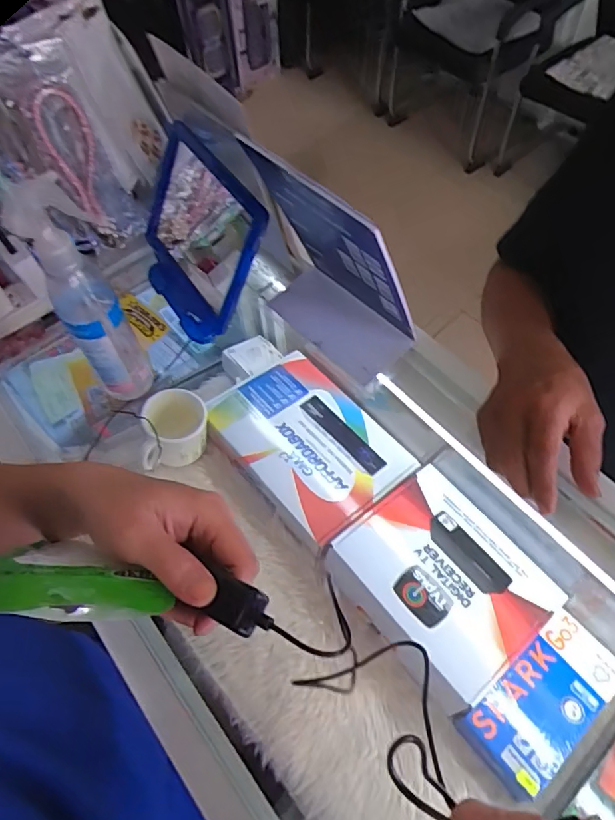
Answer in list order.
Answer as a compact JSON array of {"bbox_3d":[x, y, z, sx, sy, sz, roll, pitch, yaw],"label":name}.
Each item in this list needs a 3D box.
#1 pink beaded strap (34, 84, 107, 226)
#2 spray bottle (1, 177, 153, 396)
[{"bbox_3d":[-0.228,-0.247,0.527,0.015,0.129,0.046,17,57,20],"label":"pink beaded strap"},{"bbox_3d":[-0.181,-0.085,0.440,0.053,0.208,0.052,-27,61,-13],"label":"spray bottle"}]

